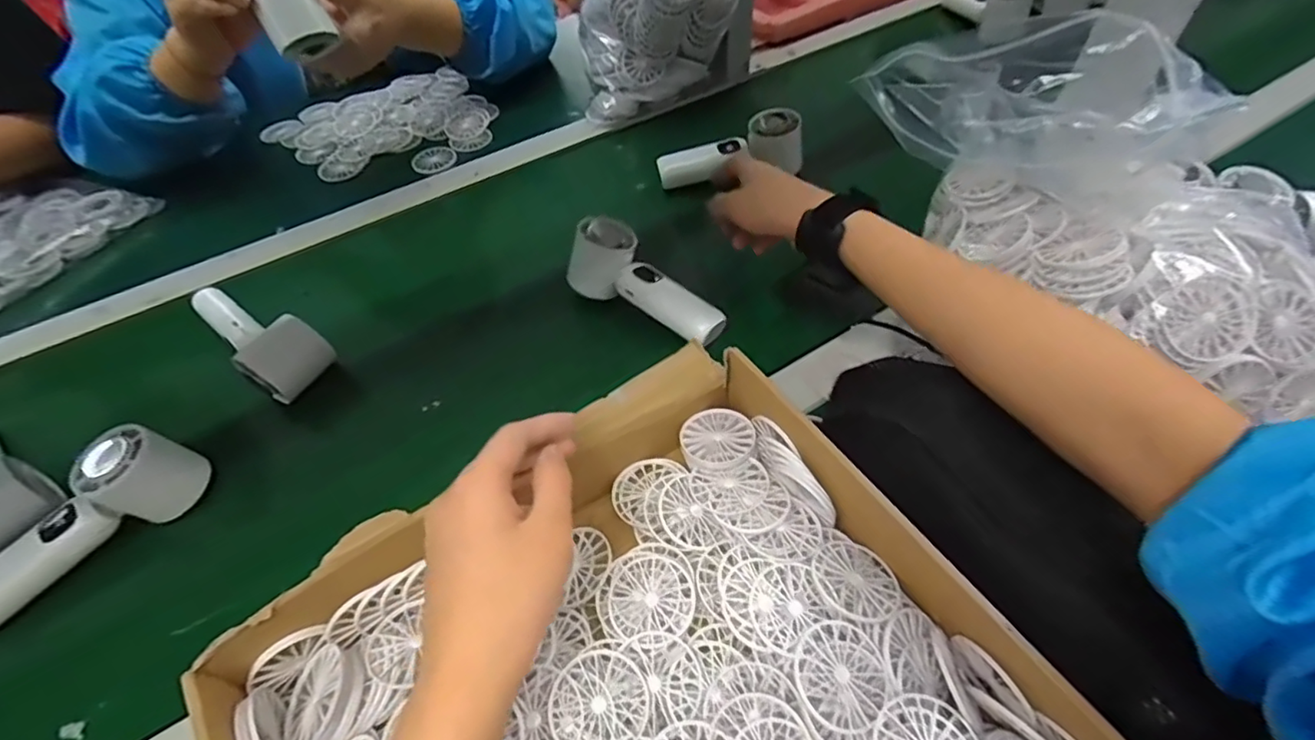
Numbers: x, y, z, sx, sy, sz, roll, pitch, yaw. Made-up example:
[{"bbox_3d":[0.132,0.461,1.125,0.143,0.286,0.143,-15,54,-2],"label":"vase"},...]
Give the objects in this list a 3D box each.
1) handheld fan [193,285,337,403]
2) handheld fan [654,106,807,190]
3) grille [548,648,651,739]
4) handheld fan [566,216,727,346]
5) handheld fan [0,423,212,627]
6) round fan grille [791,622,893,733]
[{"bbox_3d":[-0.350,-0.035,0.492,0.158,0.046,0.059,27,59,21],"label":"handheld fan"},{"bbox_3d":[0.078,-0.229,0.617,0.153,0.048,0.050,-19,55,-2],"label":"handheld fan"},{"bbox_3d":[-0.030,0.176,0.302,0.050,0.008,0.050,-1,53,1],"label":"grille"},{"bbox_3d":[-0.004,-0.082,0.503,0.146,0.049,0.062,26,59,20],"label":"handheld fan"},{"bbox_3d":[-0.405,0.104,0.397,0.049,0.055,0.158,37,63,26],"label":"handheld fan"},{"bbox_3d":[0.095,0.157,0.299,0.048,0.008,0.047,2,51,-3],"label":"round fan grille"}]

